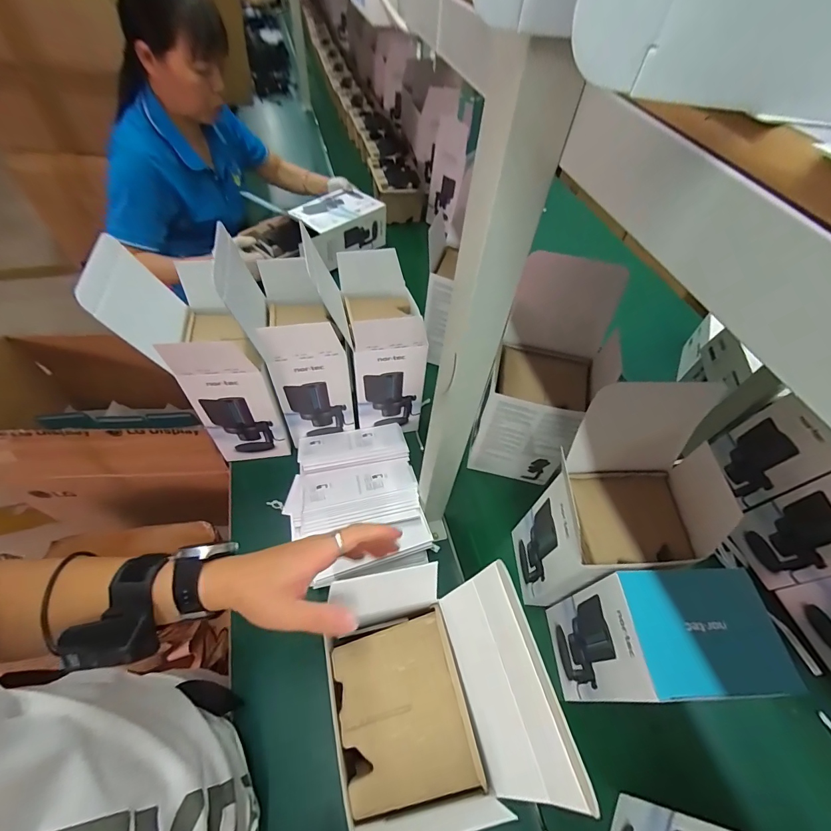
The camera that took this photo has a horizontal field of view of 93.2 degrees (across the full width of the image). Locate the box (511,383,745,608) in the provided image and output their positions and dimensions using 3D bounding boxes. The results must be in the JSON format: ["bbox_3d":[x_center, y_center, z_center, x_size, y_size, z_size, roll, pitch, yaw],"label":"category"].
[{"bbox_3d":[0.252,0.121,0.508,0.159,0.329,0.159,-3,54,-5],"label":"box"}]

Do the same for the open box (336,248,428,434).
[{"bbox_3d":[-0.056,-0.120,0.691,0.114,0.268,0.167,-8,54,-8],"label":"open box"}]

